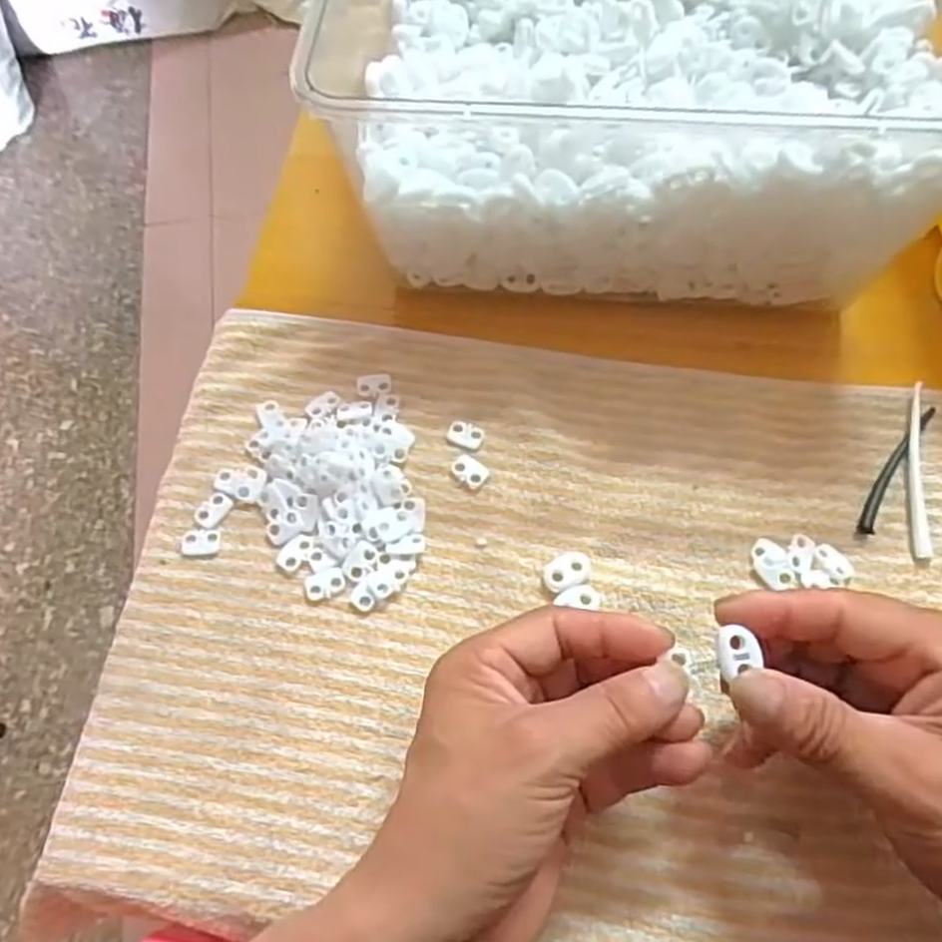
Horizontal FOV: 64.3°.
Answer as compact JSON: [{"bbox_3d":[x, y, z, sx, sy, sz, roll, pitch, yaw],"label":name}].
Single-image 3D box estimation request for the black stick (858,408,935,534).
[{"bbox_3d":[0.211,-0.003,0.371,0.010,0.004,0.084,33,69,15],"label":"black stick"}]

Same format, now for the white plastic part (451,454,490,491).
[{"bbox_3d":[0.000,-0.001,0.374,0.019,0.004,0.013,37,70,17],"label":"white plastic part"}]

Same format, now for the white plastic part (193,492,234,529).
[{"bbox_3d":[-0.127,0.019,0.368,0.012,0.004,0.018,37,70,17],"label":"white plastic part"}]

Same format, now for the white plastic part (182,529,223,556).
[{"bbox_3d":[-0.130,0.034,0.362,0.018,0.004,0.013,0,64,1],"label":"white plastic part"}]

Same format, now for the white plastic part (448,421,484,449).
[{"bbox_3d":[-0.003,-0.019,0.383,0.018,0.004,0.013,21,66,10],"label":"white plastic part"}]

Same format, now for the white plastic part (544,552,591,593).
[{"bbox_3d":[0.045,0.047,0.349,0.023,0.005,0.015,-23,66,-10],"label":"white plastic part"}]

